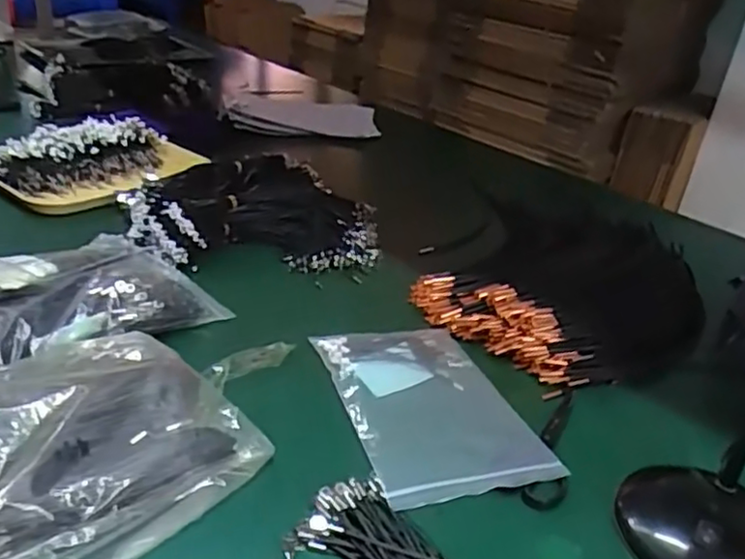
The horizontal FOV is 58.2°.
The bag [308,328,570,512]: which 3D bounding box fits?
[{"bbox_3d":[0.049,0.113,0.615,0.153,0.015,0.223,-4,30,-20],"label":"bag"}]

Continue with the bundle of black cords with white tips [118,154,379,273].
[{"bbox_3d":[-0.160,-0.096,0.914,0.315,0.076,0.246,0,29,-13],"label":"bundle of black cords with white tips"}]

